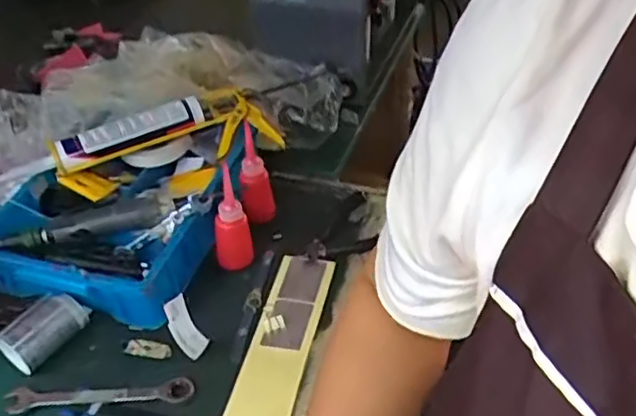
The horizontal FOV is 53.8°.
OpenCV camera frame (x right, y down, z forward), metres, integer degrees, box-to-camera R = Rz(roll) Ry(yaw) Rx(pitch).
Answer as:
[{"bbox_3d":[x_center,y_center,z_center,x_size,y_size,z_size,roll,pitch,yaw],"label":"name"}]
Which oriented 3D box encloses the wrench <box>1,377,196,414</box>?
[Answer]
[{"bbox_3d":[-0.244,0.212,0.707,0.201,0.014,0.028,-4,48,-3],"label":"wrench"}]

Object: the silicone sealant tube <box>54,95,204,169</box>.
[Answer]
[{"bbox_3d":[-0.271,-0.113,0.915,0.217,0.049,0.046,-22,44,-19],"label":"silicone sealant tube"}]

